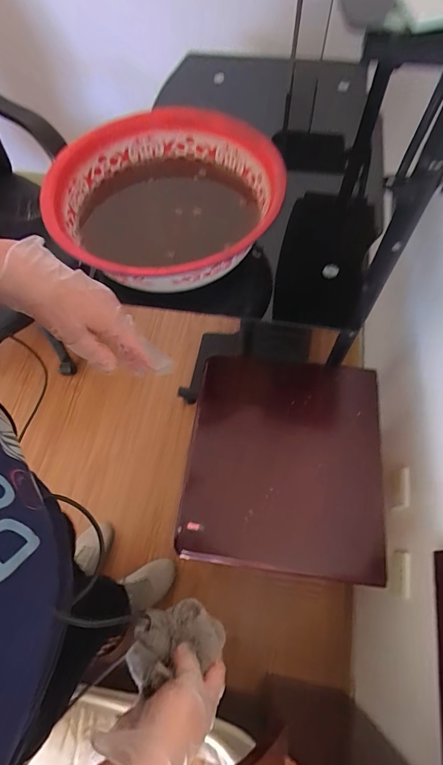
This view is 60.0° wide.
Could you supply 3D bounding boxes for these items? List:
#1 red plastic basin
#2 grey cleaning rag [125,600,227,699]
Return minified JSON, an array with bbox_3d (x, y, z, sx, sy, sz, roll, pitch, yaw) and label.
[{"bbox_3d":[-0.089,-0.302,0.654,0.352,0.109,0.366,-1,64,1],"label":"red plastic basin"},{"bbox_3d":[-0.048,0.275,0.411,0.095,0.065,0.063,-17,65,-7],"label":"grey cleaning rag"}]

